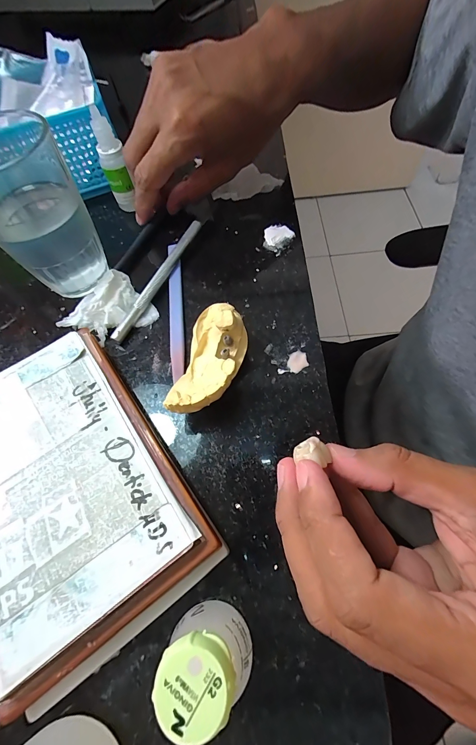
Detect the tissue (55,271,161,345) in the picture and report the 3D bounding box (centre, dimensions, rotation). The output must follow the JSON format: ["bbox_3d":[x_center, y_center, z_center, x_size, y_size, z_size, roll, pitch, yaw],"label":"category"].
[{"bbox_3d":[-0.091,-0.044,0.209,0.055,0.015,0.049,-39,65,-15],"label":"tissue"}]

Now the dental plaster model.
[{"bbox_3d":[-0.015,-0.006,0.175,0.032,0.035,0.068,12,64,11],"label":"dental plaster model"}]

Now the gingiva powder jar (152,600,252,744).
[{"bbox_3d":[-0.010,0.104,0.111,0.029,0.042,0.028,-2,62,4],"label":"gingiva powder jar"}]

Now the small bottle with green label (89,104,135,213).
[{"bbox_3d":[-0.100,-0.166,0.246,0.018,0.069,0.018,-25,63,-8],"label":"small bottle with green label"}]

